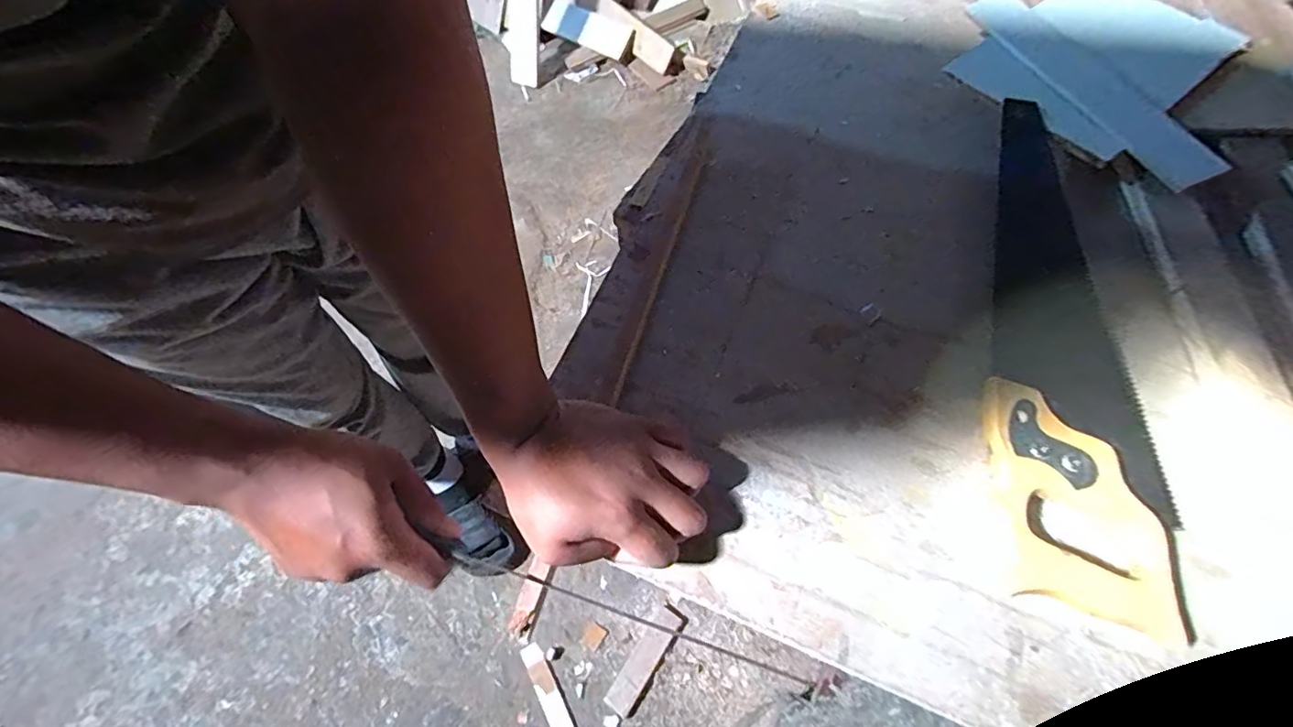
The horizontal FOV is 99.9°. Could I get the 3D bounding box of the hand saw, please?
[{"bbox_3d":[0.295,-0.028,0.398,0.106,0.035,0.398,5,63,4],"label":"hand saw"}]

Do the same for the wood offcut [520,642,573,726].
[{"bbox_3d":[-0.167,0.555,0.913,0.034,0.009,0.160,-27,65,-13],"label":"wood offcut"}]

